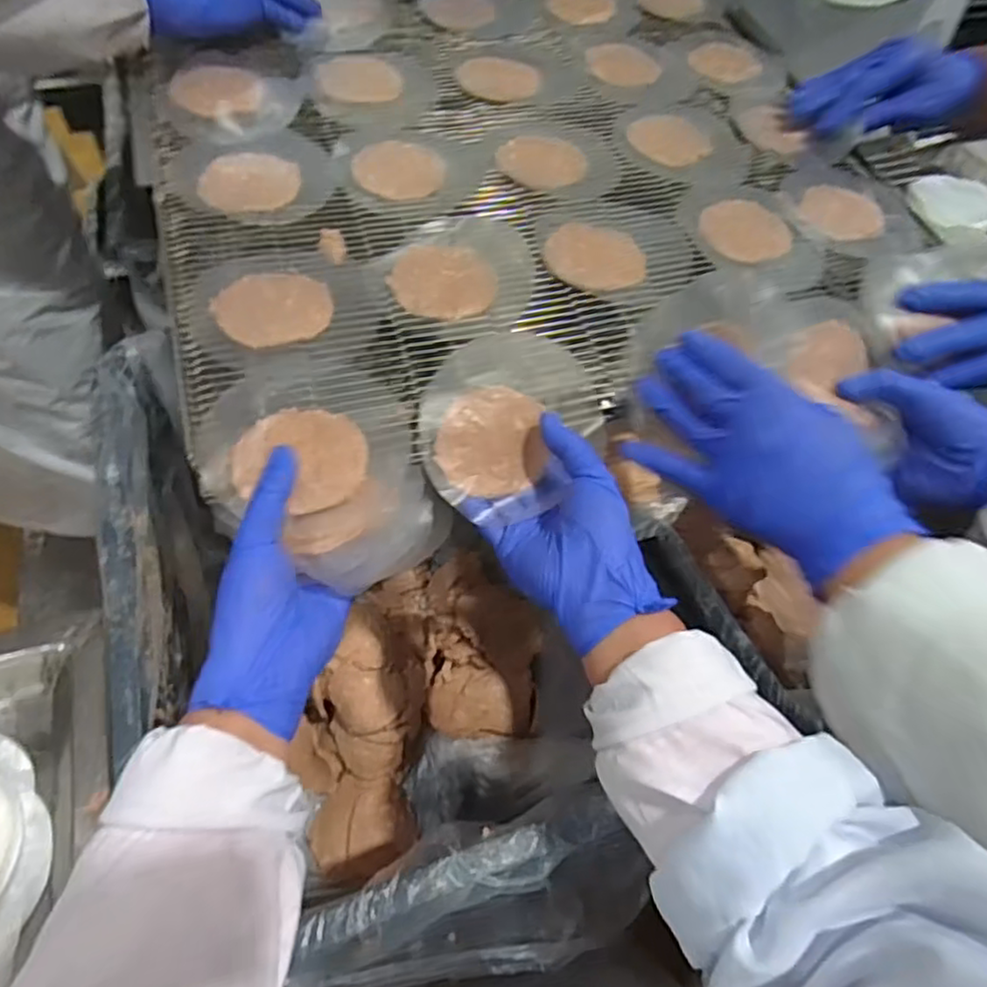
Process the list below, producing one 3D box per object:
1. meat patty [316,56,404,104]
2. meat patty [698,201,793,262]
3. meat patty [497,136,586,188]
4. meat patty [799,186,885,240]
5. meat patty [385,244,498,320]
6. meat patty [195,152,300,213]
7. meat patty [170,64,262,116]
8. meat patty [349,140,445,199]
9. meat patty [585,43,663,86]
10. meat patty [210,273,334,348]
[{"bbox_3d":[-0.119,-0.371,0.610,0.072,0.008,0.068,-3,55,-6],"label":"meat patty"},{"bbox_3d":[0.201,-0.208,0.544,0.072,0.006,0.062,19,56,9],"label":"meat patty"},{"bbox_3d":[0.041,-0.281,0.575,0.074,0.004,0.062,22,56,11],"label":"meat patty"},{"bbox_3d":[0.291,-0.232,0.568,0.071,0.004,0.060,17,56,8],"label":"meat patty"},{"bbox_3d":[-0.035,-0.153,0.488,0.073,0.008,0.061,5,55,0],"label":"meat patty"},{"bbox_3d":[-0.187,-0.238,0.524,0.073,0.006,0.063,-1,55,-5],"label":"meat patty"},{"bbox_3d":[-0.234,-0.343,0.581,0.070,0.011,0.069,-21,59,-18],"label":"meat patty"},{"bbox_3d":[-0.075,-0.261,0.549,0.071,0.007,0.067,-11,56,-11],"label":"meat patty"},{"bbox_3d":[0.126,-0.413,0.659,0.071,0.005,0.068,5,55,0],"label":"meat patty"},{"bbox_3d":[-0.148,-0.127,0.461,0.074,0.007,0.069,2,55,-3],"label":"meat patty"}]

